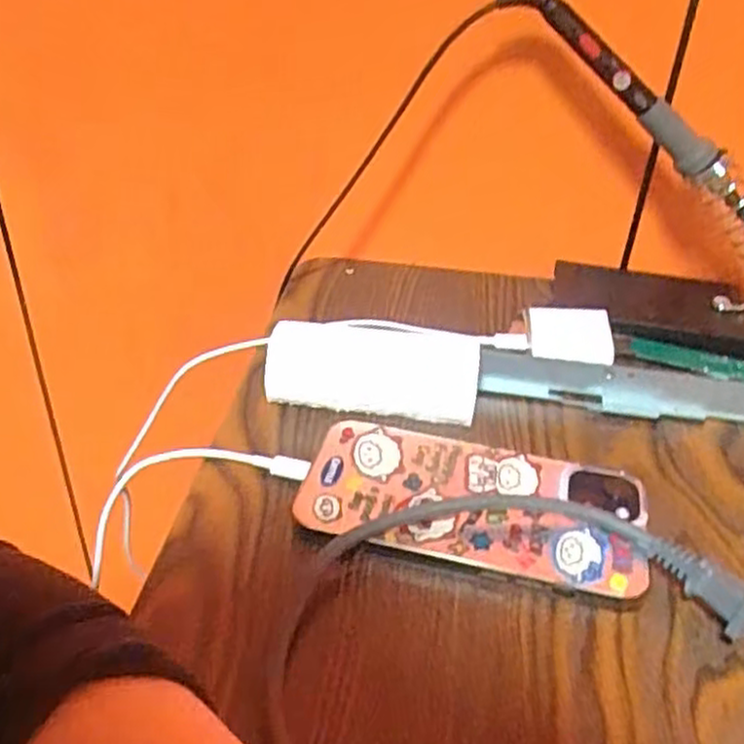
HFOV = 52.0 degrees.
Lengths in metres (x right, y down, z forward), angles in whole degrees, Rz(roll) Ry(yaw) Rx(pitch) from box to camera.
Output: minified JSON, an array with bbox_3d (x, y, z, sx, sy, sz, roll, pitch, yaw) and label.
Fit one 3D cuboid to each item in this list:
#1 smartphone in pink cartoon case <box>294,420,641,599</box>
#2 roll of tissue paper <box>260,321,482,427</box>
[{"bbox_3d":[0.043,0.055,0.327,0.142,0.016,0.067,10,37,9],"label":"smartphone in pink cartoon case"},{"bbox_3d":[0.001,-0.003,0.385,0.104,0.026,0.042,5,37,2],"label":"roll of tissue paper"}]

